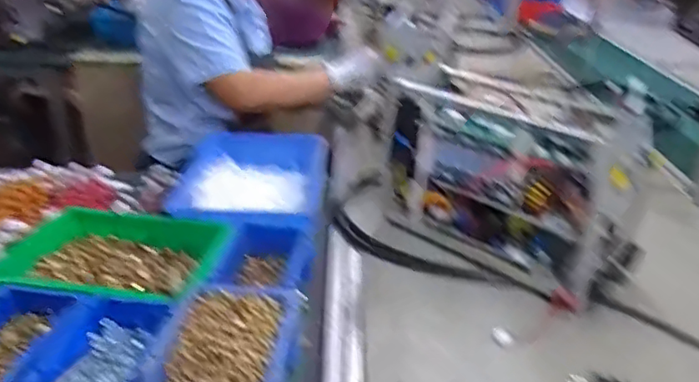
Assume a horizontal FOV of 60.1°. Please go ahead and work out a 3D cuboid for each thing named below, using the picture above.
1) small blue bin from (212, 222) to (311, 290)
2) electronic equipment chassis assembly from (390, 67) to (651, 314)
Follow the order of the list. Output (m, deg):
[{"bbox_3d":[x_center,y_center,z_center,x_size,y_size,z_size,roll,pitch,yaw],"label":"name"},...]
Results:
[{"bbox_3d":[-0.104,0.100,0.763,0.096,0.072,0.182,3,26,6],"label":"small blue bin"},{"bbox_3d":[0.225,-0.019,0.883,0.142,0.233,0.385,-22,34,-39],"label":"electronic equipment chassis assembly"}]

